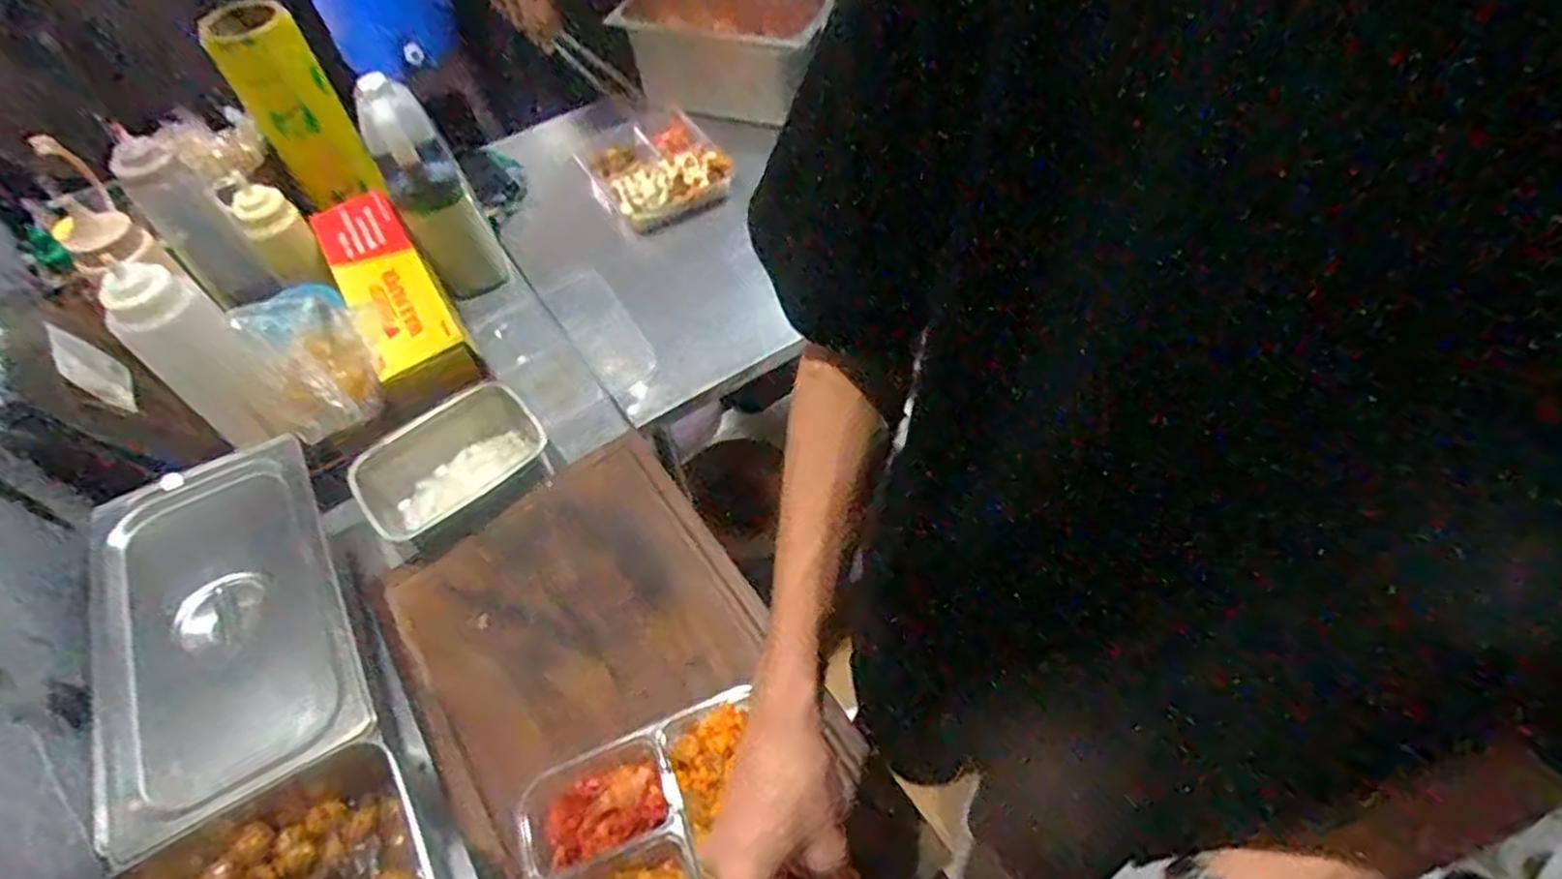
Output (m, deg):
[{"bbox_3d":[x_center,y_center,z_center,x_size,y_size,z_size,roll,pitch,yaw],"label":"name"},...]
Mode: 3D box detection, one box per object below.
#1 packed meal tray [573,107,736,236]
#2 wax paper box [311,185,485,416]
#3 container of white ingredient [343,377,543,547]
[{"bbox_3d":[-0.183,-0.397,1.116,0.187,0.052,0.231,-26,57,-14],"label":"packed meal tray"},{"bbox_3d":[-0.464,-0.165,0.927,0.103,0.121,0.341,-29,57,-16],"label":"wax paper box"},{"bbox_3d":[-0.343,0.034,0.807,0.186,0.071,0.133,-37,60,-20],"label":"container of white ingredient"}]

